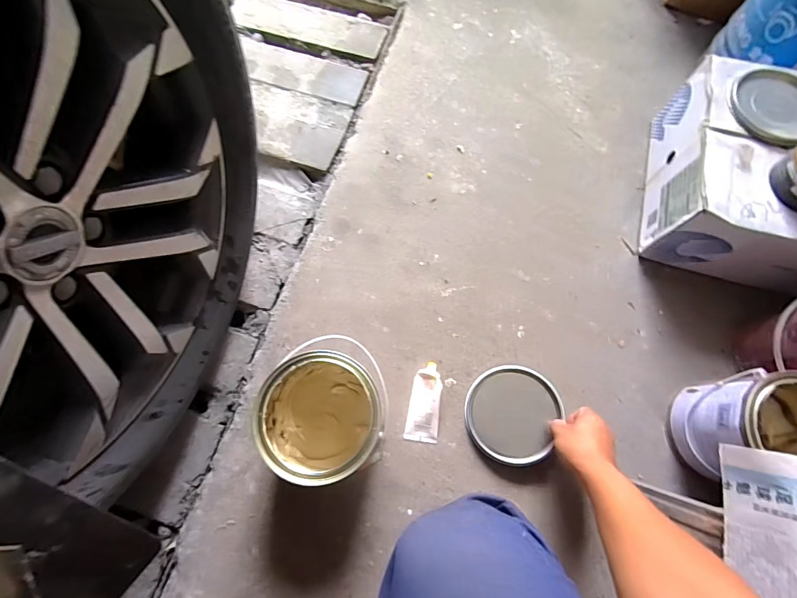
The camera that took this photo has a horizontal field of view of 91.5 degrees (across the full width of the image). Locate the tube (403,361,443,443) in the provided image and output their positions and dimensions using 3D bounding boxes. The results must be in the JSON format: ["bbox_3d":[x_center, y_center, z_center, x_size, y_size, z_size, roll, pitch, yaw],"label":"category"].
[{"bbox_3d":[0.043,0.163,0.618,0.048,0.033,0.122,9,72,2],"label":"tube"}]

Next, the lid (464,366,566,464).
[{"bbox_3d":[0.177,0.180,0.613,0.137,0.012,0.145,-4,75,15],"label":"lid"}]

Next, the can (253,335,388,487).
[{"bbox_3d":[-0.104,0.160,0.549,0.154,0.163,0.171,-9,72,-4],"label":"can"}]

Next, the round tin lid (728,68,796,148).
[{"bbox_3d":[0.616,-0.317,0.625,0.143,0.022,0.136,-31,77,-12],"label":"round tin lid"}]

